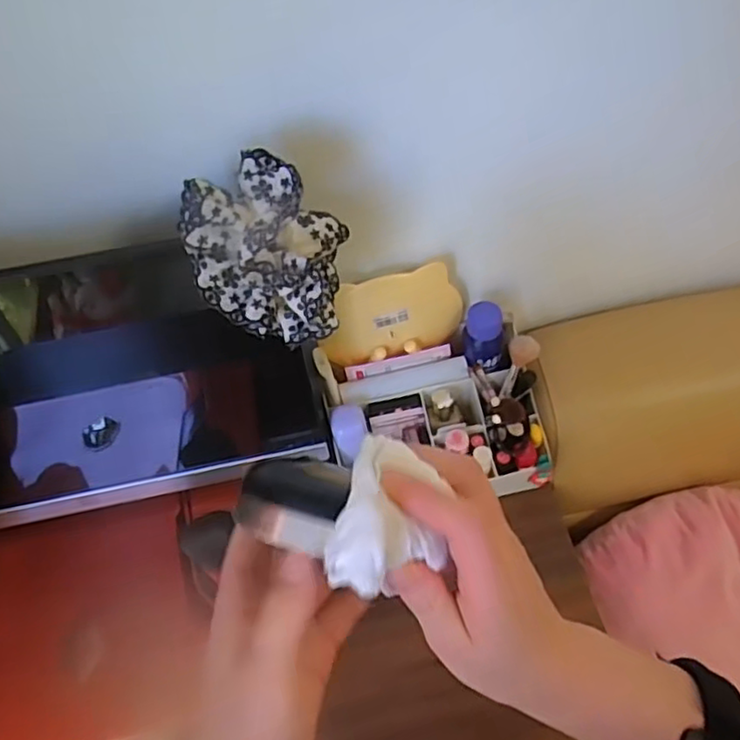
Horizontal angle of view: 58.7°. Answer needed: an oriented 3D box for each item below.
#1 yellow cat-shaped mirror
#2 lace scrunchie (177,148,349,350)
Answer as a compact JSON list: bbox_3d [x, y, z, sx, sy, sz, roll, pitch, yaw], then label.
[{"bbox_3d":[0.023,-0.051,0.676,0.146,0.108,0.023,-16,56,-6],"label":"yellow cat-shaped mirror"},{"bbox_3d":[-0.071,-0.083,0.477,0.109,0.125,0.103,-10,55,-2],"label":"lace scrunchie"}]

